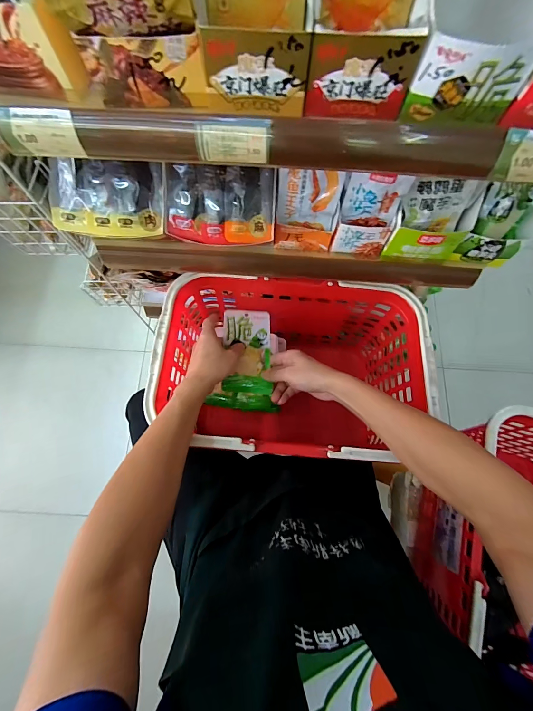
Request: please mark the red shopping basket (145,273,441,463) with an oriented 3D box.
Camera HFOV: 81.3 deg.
[{"bbox_3d":[0.041,0.031,0.599,0.435,0.255,0.302,5,73,0],"label":"red shopping basket"}]

